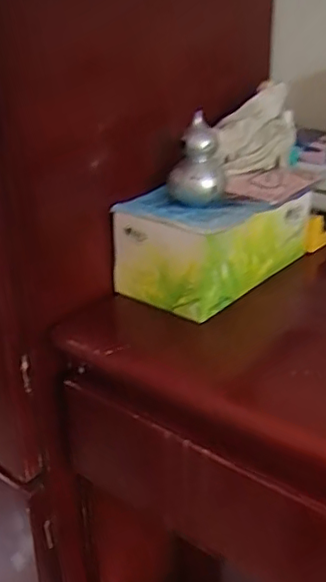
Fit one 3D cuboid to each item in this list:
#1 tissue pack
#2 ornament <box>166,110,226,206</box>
[{"bbox_3d":[0.069,-0.067,0.718,0.139,0.101,0.243,22,34,39],"label":"tissue pack"},{"bbox_3d":[0.036,-0.142,0.664,0.055,0.081,0.048,-14,29,-24],"label":"ornament"}]

